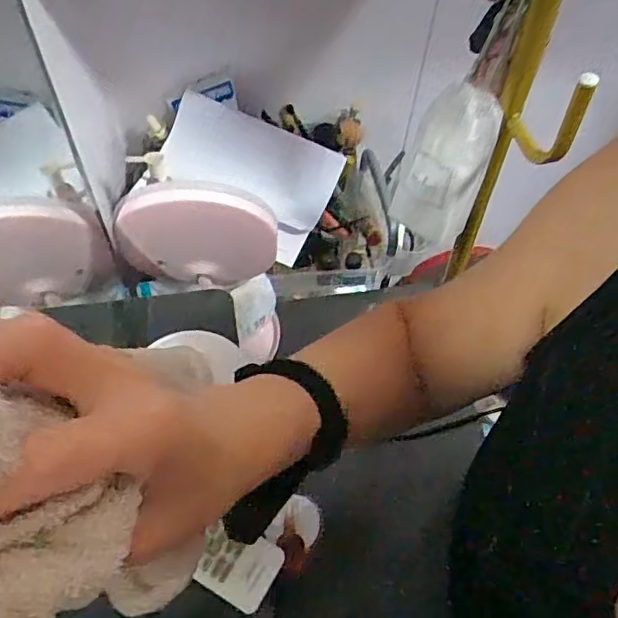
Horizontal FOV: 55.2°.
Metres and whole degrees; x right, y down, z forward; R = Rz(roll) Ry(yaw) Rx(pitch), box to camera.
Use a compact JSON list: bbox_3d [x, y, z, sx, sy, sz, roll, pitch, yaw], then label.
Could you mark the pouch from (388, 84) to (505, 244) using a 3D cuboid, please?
[{"bbox_3d":[0.123,-0.126,0.550,0.074,0.160,0.049,17,58,8],"label":"pouch"}]

